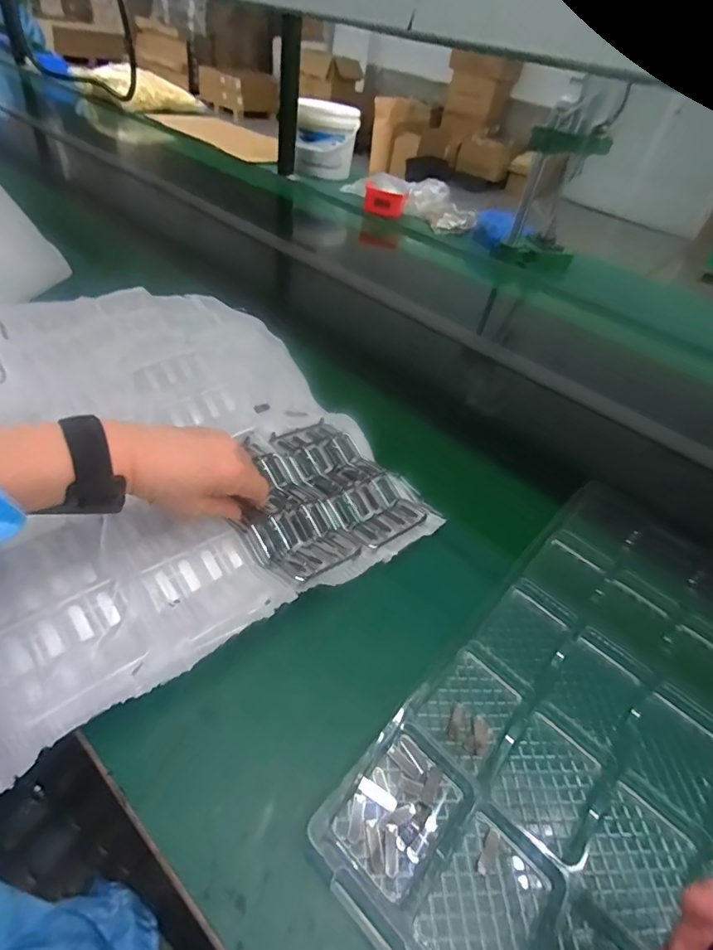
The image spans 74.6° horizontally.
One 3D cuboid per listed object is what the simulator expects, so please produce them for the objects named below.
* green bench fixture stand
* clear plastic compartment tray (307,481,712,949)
[{"bbox_3d":[0.526,-0.764,1.212,0.180,0.396,0.233,27,45,16],"label":"green bench fixture stand"},{"bbox_3d":[0.311,0.247,0.352,0.492,0.035,0.517,35,49,26],"label":"clear plastic compartment tray"}]

